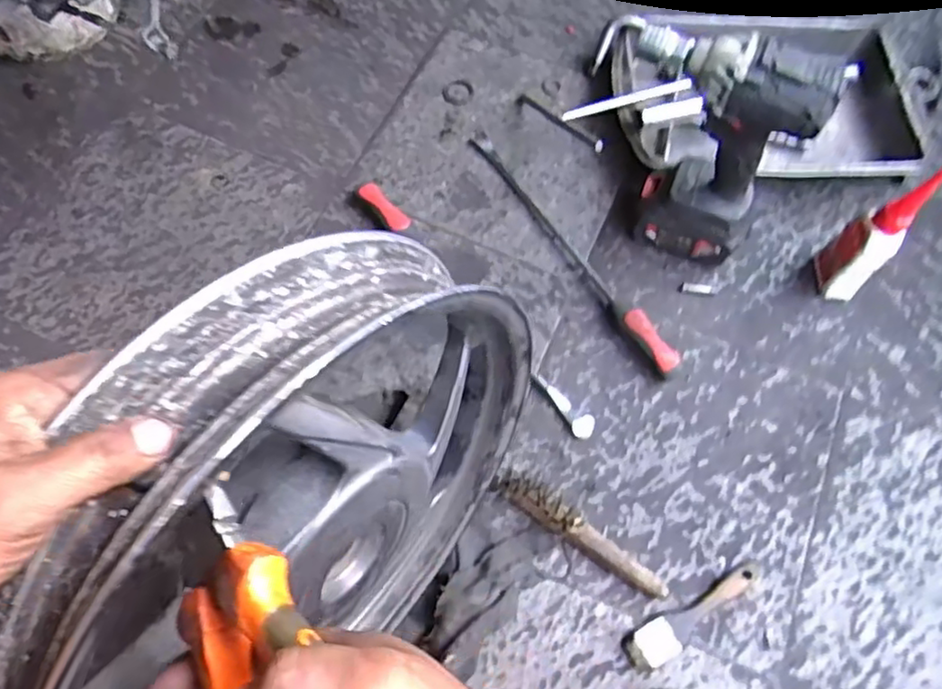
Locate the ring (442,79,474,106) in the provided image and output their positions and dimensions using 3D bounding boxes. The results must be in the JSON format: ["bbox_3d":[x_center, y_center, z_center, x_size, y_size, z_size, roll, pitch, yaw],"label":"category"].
[{"bbox_3d":[-0.016,-0.320,0.835,0.038,0.004,0.046,15,67,4],"label":"ring"}]

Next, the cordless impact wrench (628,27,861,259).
[{"bbox_3d":[0.218,-0.185,0.651,0.168,0.249,0.062,23,68,7],"label":"cordless impact wrench"}]

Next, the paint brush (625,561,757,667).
[{"bbox_3d":[0.201,0.242,0.588,0.142,0.014,0.032,-27,71,-13],"label":"paint brush"}]

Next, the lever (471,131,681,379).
[{"bbox_3d":[0.108,-0.116,0.731,0.026,0.028,0.363,-29,71,-14],"label":"lever"}]

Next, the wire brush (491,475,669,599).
[{"bbox_3d":[0.101,0.172,0.607,0.178,0.034,0.026,31,69,10],"label":"wire brush"}]

